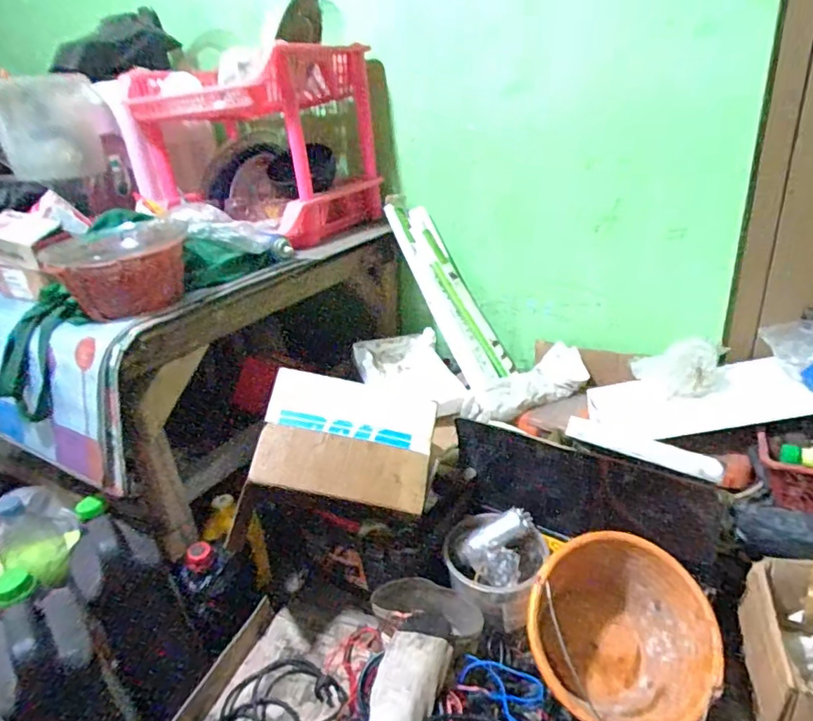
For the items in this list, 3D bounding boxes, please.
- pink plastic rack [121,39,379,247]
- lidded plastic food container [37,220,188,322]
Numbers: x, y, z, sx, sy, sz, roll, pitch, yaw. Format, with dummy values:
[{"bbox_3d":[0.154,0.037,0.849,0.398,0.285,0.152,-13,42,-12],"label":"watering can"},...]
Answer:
[{"bbox_3d":[-0.329,-0.459,1.165,0.470,0.347,0.306,8,29,29],"label":"pink plastic rack"},{"bbox_3d":[-0.432,-0.137,0.816,0.197,0.106,0.190,-18,28,-23],"label":"lidded plastic food container"}]

